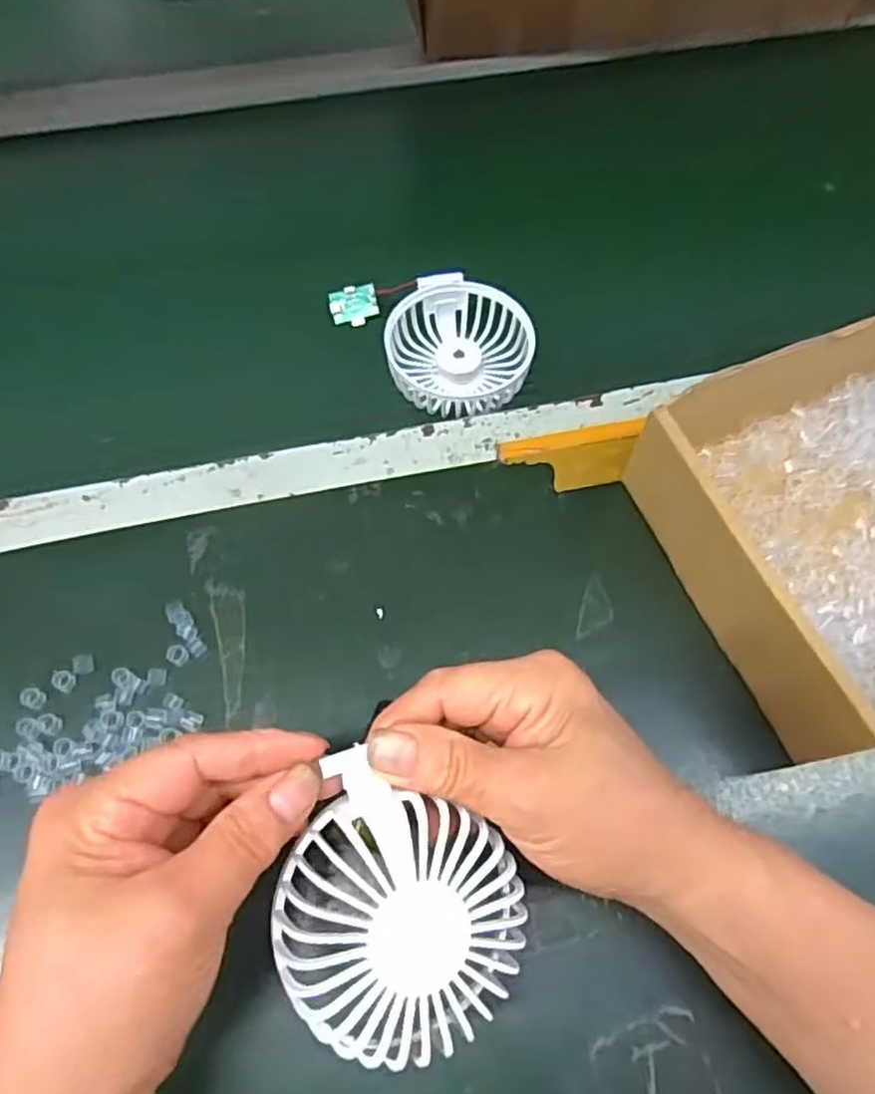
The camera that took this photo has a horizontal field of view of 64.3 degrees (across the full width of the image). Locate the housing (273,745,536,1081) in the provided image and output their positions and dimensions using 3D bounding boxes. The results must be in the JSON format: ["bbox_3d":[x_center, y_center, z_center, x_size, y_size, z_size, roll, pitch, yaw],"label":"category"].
[{"bbox_3d":[-0.013,0.123,0.231,0.083,0.021,0.078,0,63,-1],"label":"housing"}]

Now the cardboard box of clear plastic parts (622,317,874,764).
[{"bbox_3d":[0.223,-0.018,0.346,0.205,0.078,0.185,-21,66,-10],"label":"cardboard box of clear plastic parts"}]

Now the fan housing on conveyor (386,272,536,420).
[{"bbox_3d":[0.015,-0.125,0.437,0.086,0.028,0.095,8,65,4],"label":"fan housing on conveyor"}]

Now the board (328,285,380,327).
[{"bbox_3d":[-0.056,-0.160,0.463,0.032,0.024,0.004,-6,21,-1],"label":"board"}]

